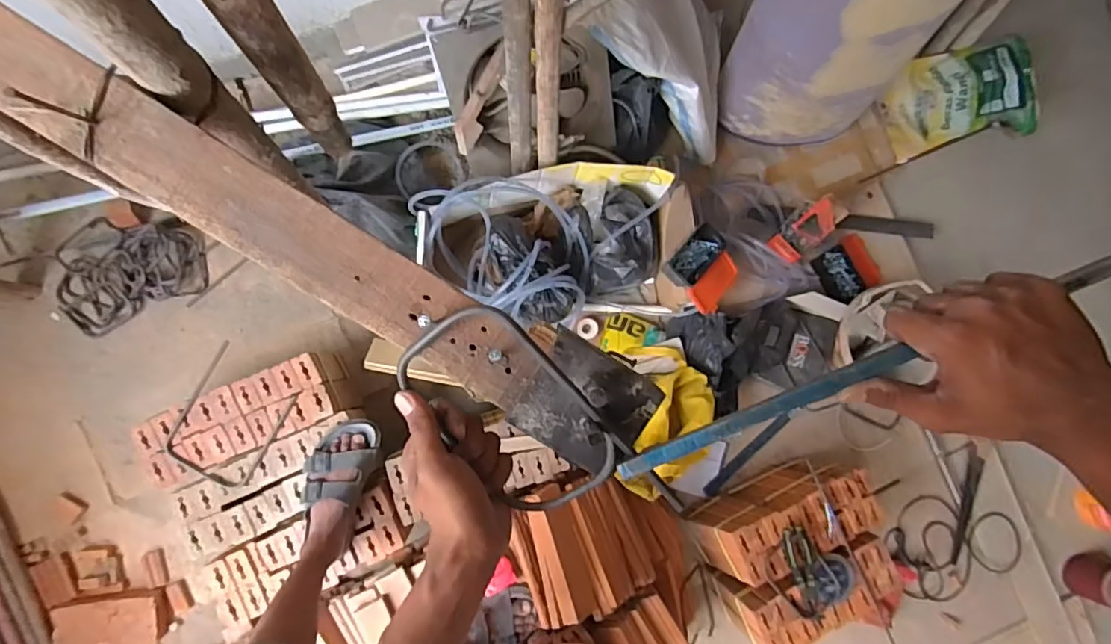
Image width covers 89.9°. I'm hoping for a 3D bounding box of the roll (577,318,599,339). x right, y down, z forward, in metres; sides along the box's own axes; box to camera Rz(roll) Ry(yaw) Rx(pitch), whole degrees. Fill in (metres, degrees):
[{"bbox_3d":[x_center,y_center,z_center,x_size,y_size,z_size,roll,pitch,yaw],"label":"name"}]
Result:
[{"bbox_3d":[0.079,0.016,1.365,0.055,0.013,0.051,0,87,-8],"label":"roll"}]

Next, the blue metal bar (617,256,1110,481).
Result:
[{"bbox_3d":[0.215,0.024,0.360,0.374,0.018,0.014,-24,91,6],"label":"blue metal bar"}]

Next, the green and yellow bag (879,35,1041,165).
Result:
[{"bbox_3d":[1.093,-0.602,1.496,0.337,0.159,0.245,-12,89,-8],"label":"green and yellow bag"}]

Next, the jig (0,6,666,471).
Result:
[{"bbox_3d":[-0.375,-0.188,0.356,0.962,0.038,0.080,32,82,-5],"label":"jig"}]

